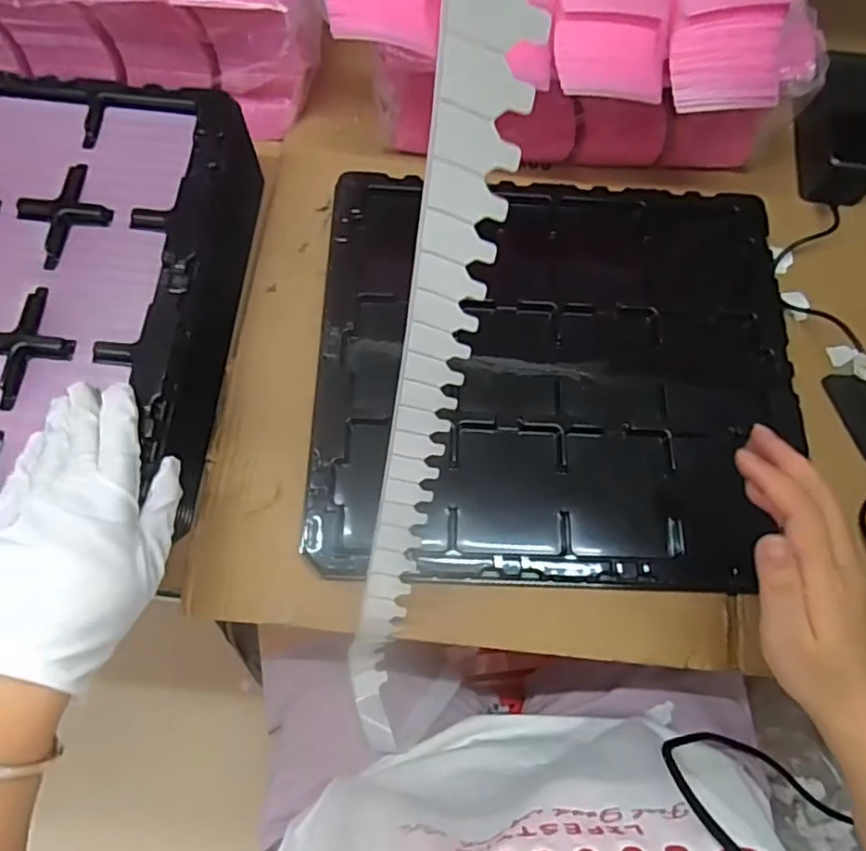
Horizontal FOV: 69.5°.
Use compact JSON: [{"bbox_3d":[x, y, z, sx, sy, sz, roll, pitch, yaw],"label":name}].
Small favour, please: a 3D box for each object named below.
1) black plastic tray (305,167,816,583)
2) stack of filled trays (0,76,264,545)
[{"bbox_3d":[0.095,-0.047,0.487,0.360,0.020,0.328,2,71,-1],"label":"black plastic tray"},{"bbox_3d":[-0.322,-0.090,0.454,0.351,0.087,0.325,4,71,0],"label":"stack of filled trays"}]

